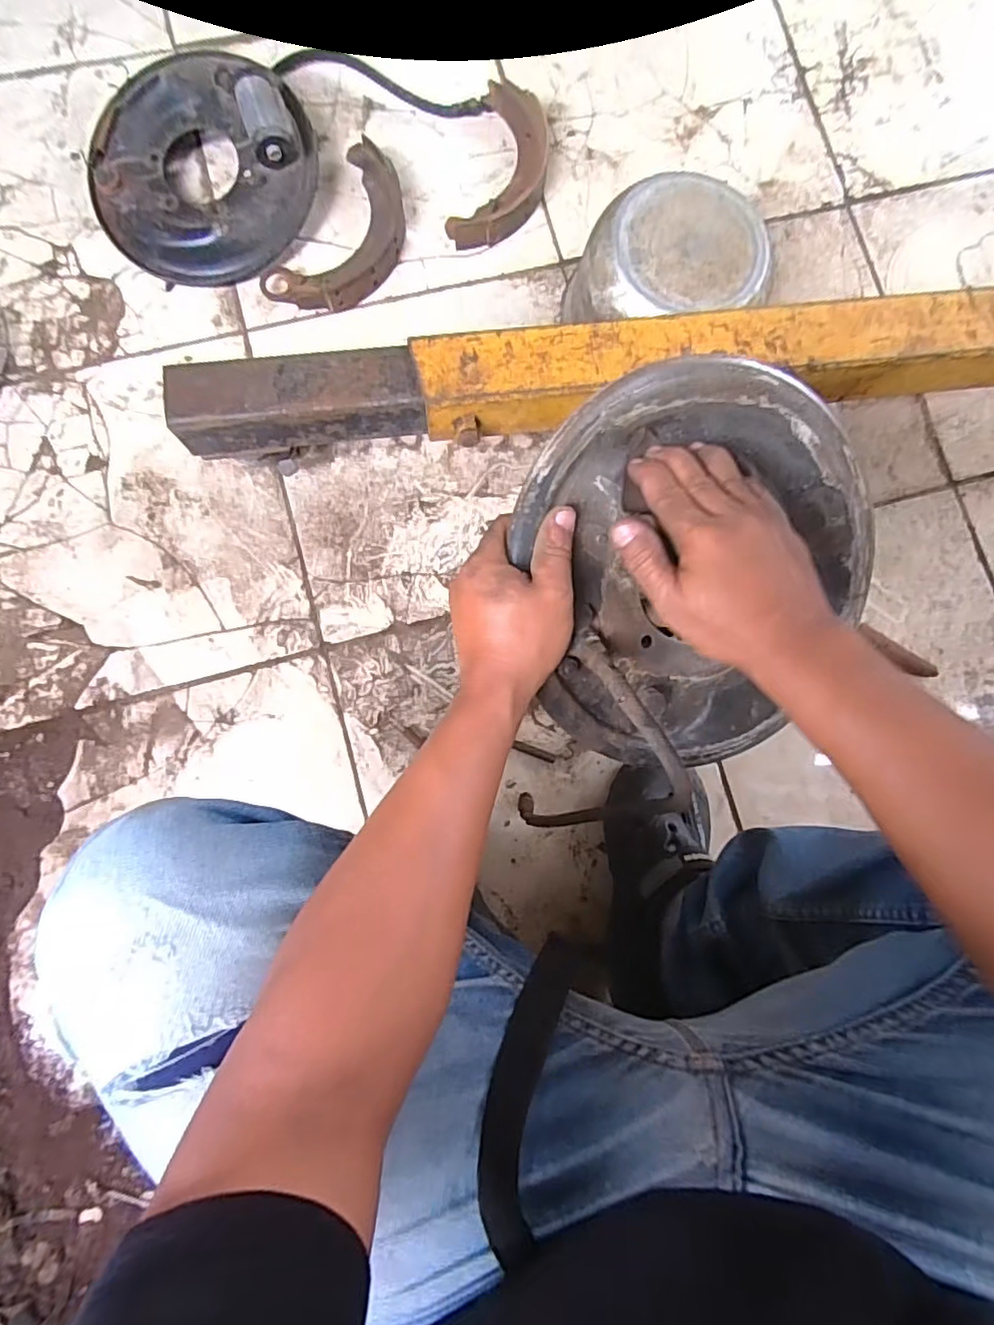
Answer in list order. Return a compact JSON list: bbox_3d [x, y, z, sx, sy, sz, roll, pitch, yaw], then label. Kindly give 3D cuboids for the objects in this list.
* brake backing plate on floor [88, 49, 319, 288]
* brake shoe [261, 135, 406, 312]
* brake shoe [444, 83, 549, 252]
[{"bbox_3d":[-0.348,-0.579,0.698,0.241,0.086,0.235,0,86,-3],"label":"brake backing plate on floor"},{"bbox_3d":[-0.180,-0.511,0.731,0.117,0.035,0.218,31,85,0],"label":"brake shoe"},{"bbox_3d":[0.013,-0.615,0.752,0.096,0.034,0.217,16,85,-2],"label":"brake shoe"}]

